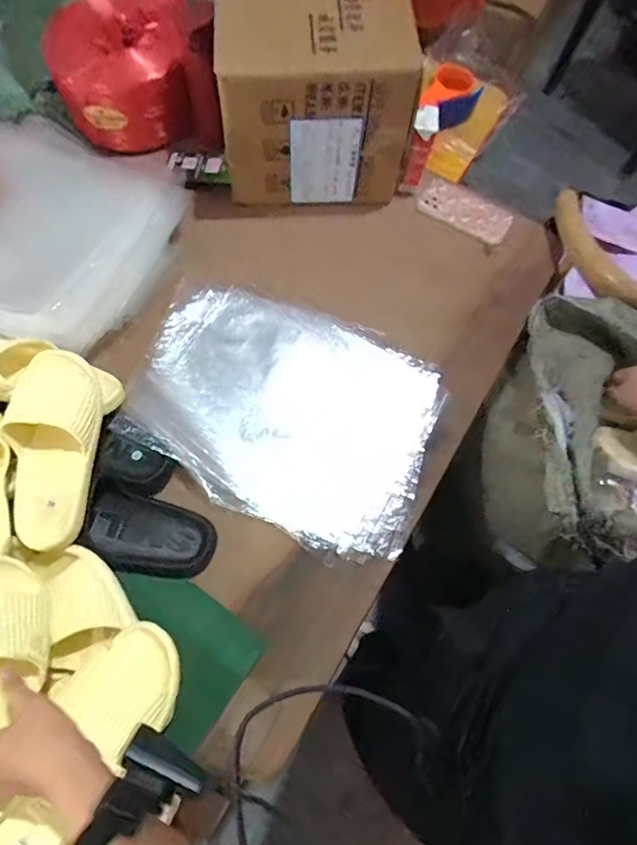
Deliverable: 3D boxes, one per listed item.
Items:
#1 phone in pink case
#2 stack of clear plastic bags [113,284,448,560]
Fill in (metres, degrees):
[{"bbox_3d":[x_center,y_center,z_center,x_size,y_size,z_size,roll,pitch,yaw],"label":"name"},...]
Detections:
[{"bbox_3d":[0.264,-0.381,0.899,0.163,0.012,0.084,33,70,10],"label":"phone in pink case"},{"bbox_3d":[-0.050,-0.025,0.751,0.448,0.045,0.337,20,71,2],"label":"stack of clear plastic bags"}]

